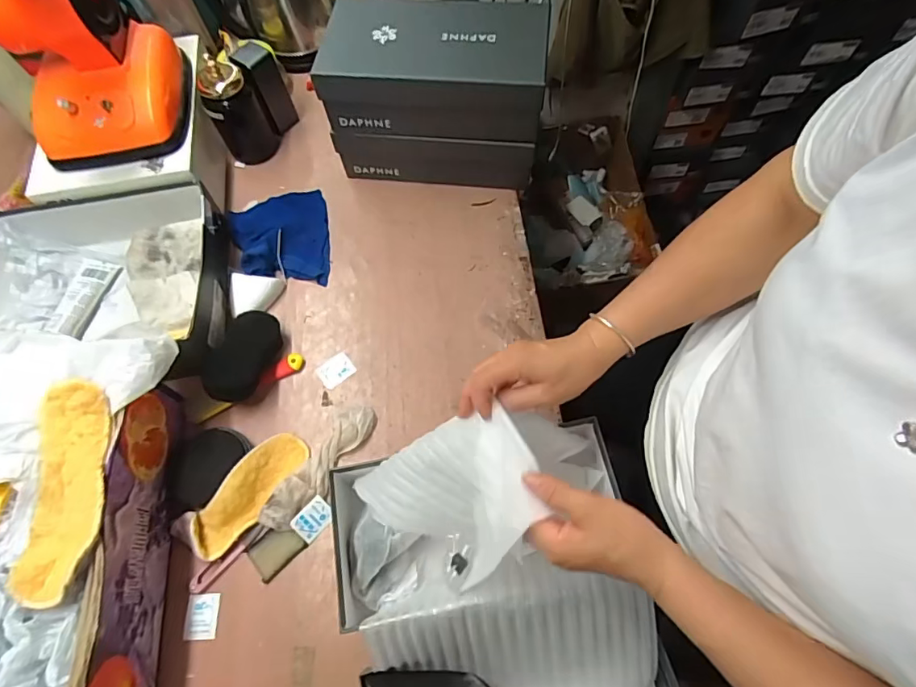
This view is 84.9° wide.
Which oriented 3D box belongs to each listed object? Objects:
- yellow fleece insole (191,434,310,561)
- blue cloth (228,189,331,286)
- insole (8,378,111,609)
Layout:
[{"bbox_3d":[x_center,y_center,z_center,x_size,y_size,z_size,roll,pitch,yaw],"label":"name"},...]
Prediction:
[{"bbox_3d":[-0.248,0.175,0.593,0.051,0.035,0.159,36,71,16],"label":"yellow fleece insole"},{"bbox_3d":[-0.267,-0.160,0.748,0.141,0.037,0.154,-12,66,-4],"label":"blue cloth"},{"bbox_3d":[-0.366,0.134,0.473,0.070,0.030,0.198,-4,65,-1],"label":"insole"}]

